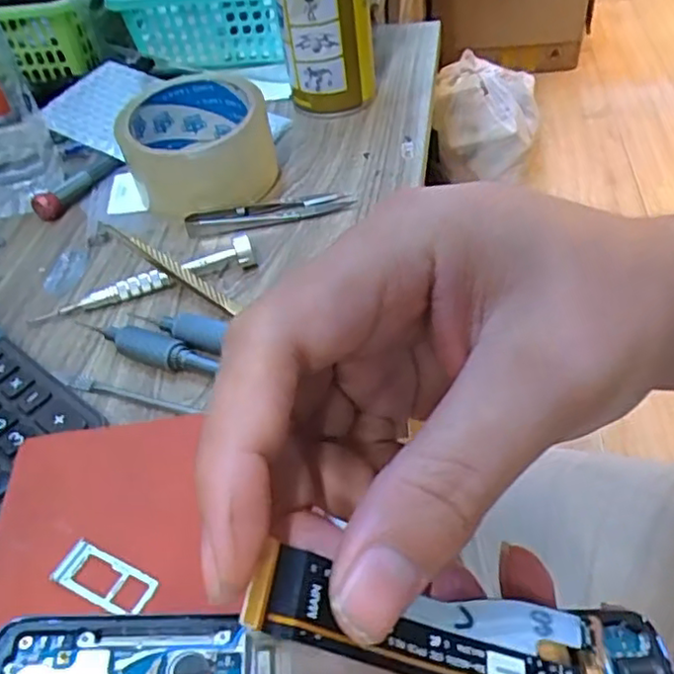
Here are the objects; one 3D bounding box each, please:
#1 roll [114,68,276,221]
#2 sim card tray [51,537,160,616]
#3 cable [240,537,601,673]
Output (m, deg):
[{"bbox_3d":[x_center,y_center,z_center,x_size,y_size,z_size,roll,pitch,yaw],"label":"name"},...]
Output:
[{"bbox_3d":[-0.091,-0.131,0.450,0.092,0.053,0.092,-13,45,-4],"label":"roll"},{"bbox_3d":[-0.076,0.078,0.220,0.035,0.004,0.014,17,51,24],"label":"sim card tray"},{"bbox_3d":[0.023,0.063,0.148,0.086,0.004,0.023,25,53,-14],"label":"cable"}]

